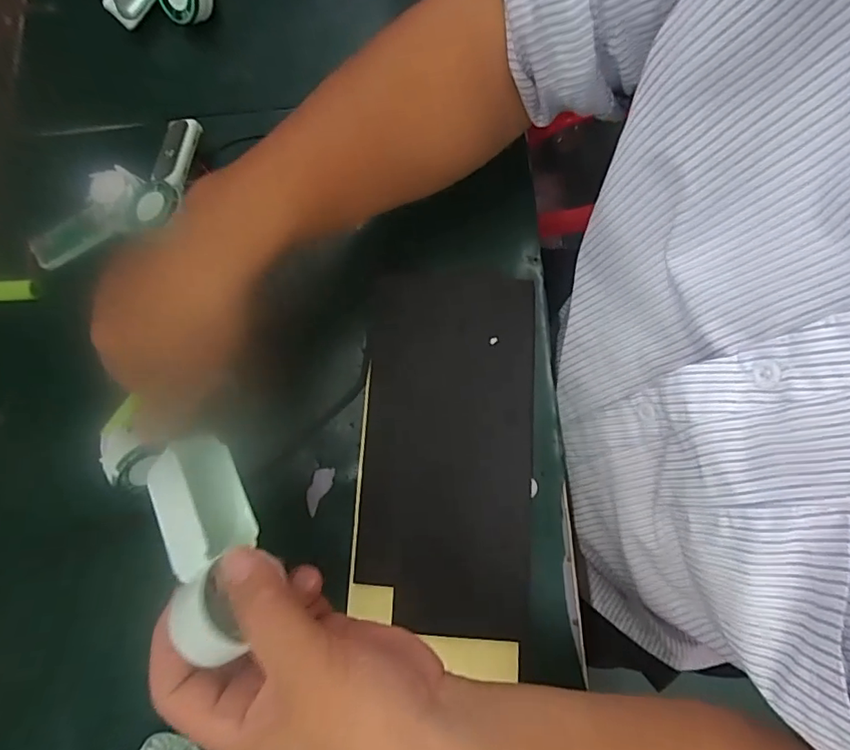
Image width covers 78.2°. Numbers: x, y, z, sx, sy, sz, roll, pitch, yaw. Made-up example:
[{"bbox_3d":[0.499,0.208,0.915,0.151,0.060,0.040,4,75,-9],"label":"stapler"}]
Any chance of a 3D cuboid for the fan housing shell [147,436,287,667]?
[{"bbox_3d":[-0.097,0.071,0.224,0.042,0.022,0.092,-13,72,-3],"label":"fan housing shell"}]

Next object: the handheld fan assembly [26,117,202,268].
[{"bbox_3d":[-0.207,-0.117,0.364,0.143,0.034,0.059,-41,76,-4],"label":"handheld fan assembly"}]

